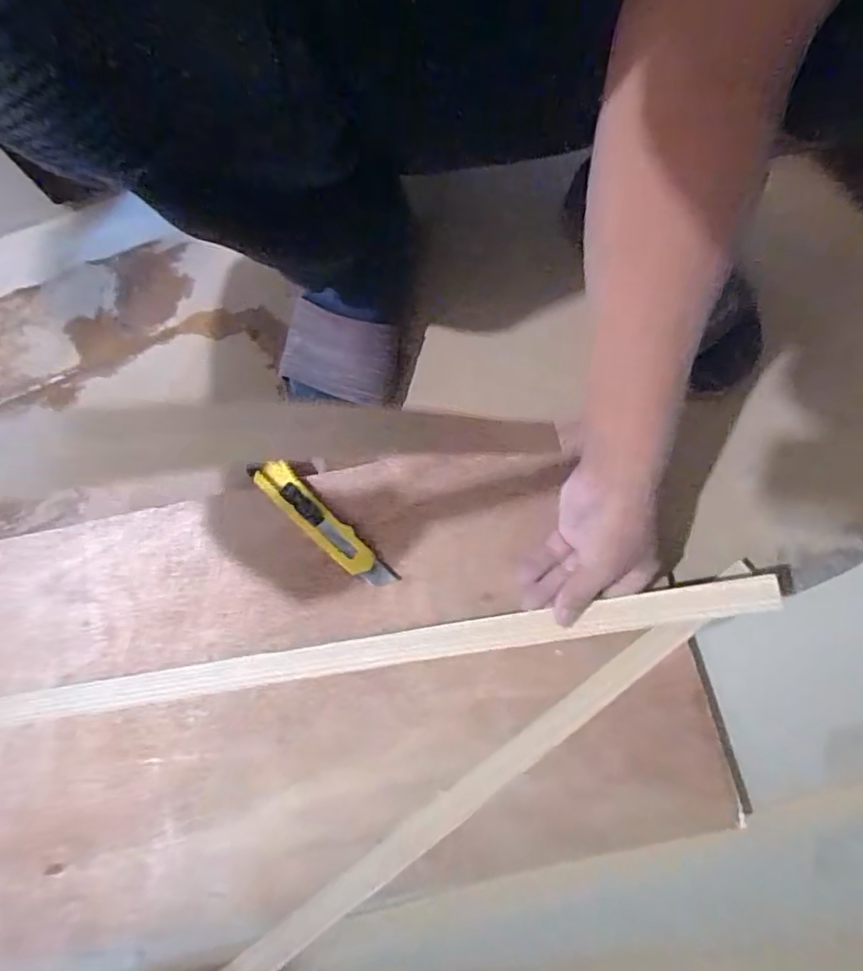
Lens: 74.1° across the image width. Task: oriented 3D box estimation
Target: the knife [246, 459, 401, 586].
[{"bbox_3d":[-0.091,0.032,0.483,0.151,0.014,0.027,41,82,13],"label":"knife"}]

